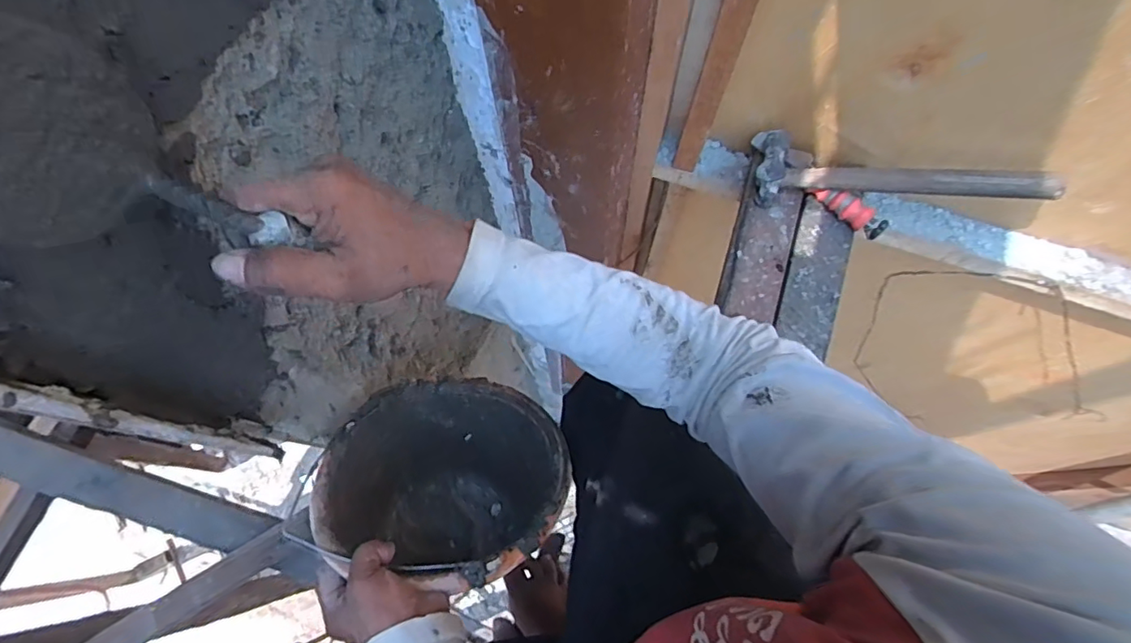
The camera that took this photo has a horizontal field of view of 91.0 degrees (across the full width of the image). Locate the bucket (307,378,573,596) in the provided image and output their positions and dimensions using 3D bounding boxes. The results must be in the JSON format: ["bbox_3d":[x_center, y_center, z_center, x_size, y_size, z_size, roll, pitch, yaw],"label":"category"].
[{"bbox_3d":[-0.135,0.215,0.653,0.251,0.200,0.236,11,43,1],"label":"bucket"}]

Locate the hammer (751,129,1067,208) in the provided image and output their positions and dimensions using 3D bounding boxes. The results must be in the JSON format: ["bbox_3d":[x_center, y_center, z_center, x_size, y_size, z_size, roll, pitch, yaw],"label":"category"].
[{"bbox_3d":[0.393,-0.171,0.680,0.338,0.079,0.102,14,70,29],"label":"hammer"}]

